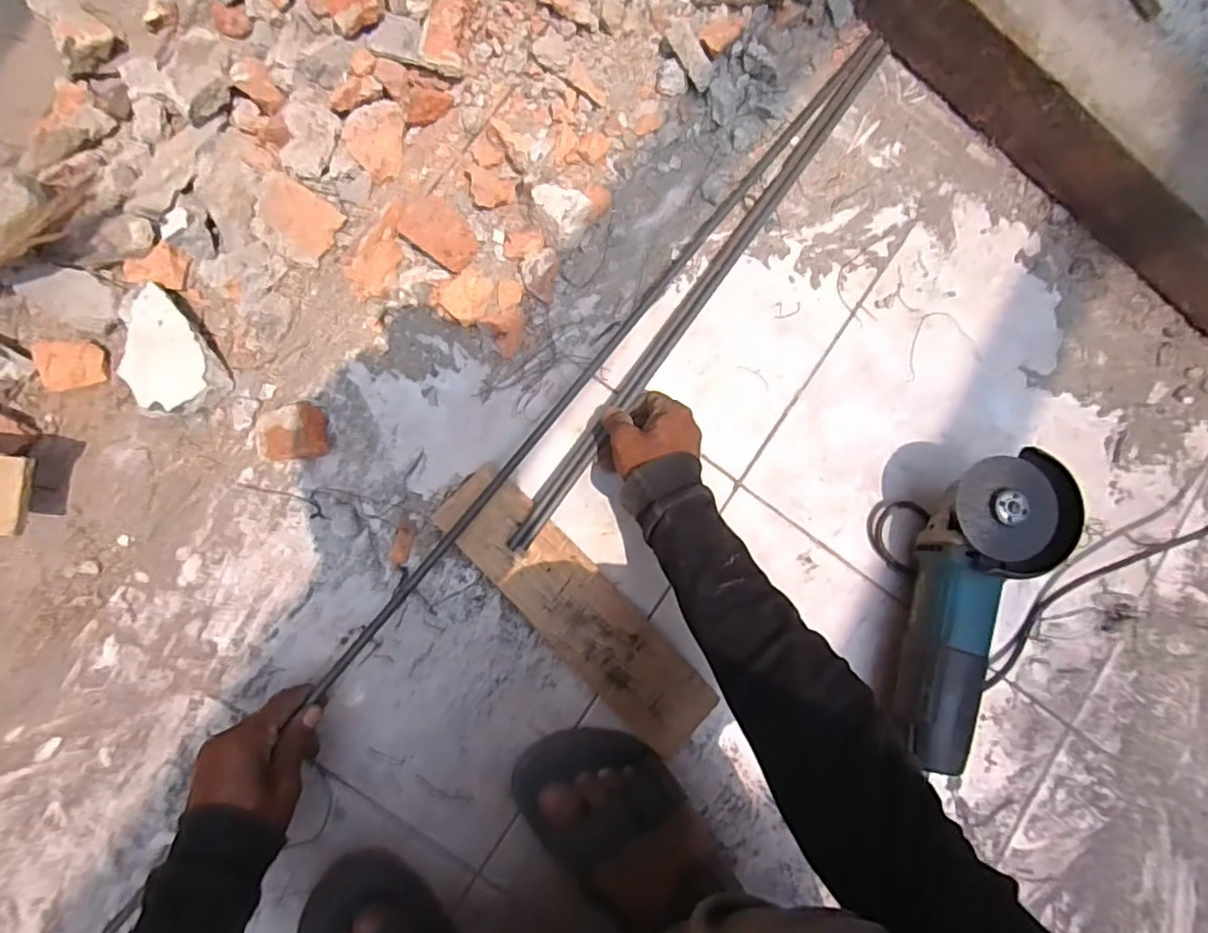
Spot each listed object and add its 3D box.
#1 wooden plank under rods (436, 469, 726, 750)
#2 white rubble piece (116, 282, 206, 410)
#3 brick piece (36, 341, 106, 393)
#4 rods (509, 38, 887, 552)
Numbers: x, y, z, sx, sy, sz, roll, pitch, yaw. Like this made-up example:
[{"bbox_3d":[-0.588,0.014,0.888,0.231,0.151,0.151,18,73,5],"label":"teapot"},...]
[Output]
[{"bbox_3d":[-0.021,0.125,0.529,0.072,0.016,0.289,-44,91,-8],"label":"wooden plank under rods"},{"bbox_3d":[-0.367,-0.092,0.510,0.064,0.046,0.099,-41,91,-8],"label":"white rubble piece"},{"bbox_3d":[-0.462,-0.087,0.526,0.047,0.017,0.042,-15,100,-15],"label":"brick piece"},{"bbox_3d":[0.097,-0.171,0.563,0.024,0.016,0.589,36,81,-2],"label":"rods"}]

